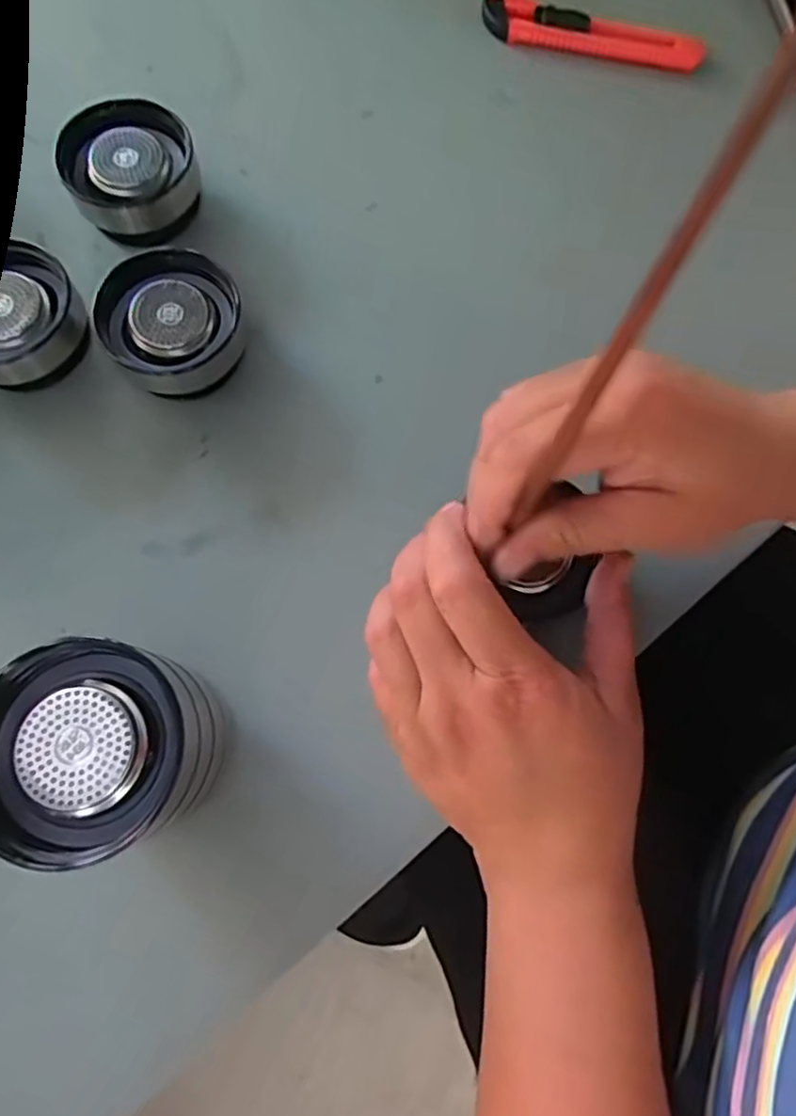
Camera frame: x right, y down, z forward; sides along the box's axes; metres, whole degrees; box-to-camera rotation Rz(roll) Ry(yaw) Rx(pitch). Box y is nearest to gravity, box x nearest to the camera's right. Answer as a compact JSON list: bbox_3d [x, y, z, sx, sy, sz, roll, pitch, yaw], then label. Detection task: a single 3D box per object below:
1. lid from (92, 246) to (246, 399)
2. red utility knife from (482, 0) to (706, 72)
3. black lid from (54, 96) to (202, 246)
[{"bbox_3d":[-0.110,-0.116,0.318,0.063,0.037,0.059,0,74,-1],"label":"lid"},{"bbox_3d":[0.118,-0.324,0.396,0.135,0.016,0.024,16,75,3],"label":"red utility knife"},{"bbox_3d":[-0.141,-0.206,0.342,0.066,0.031,0.064,-23,76,-7],"label":"black lid"}]

